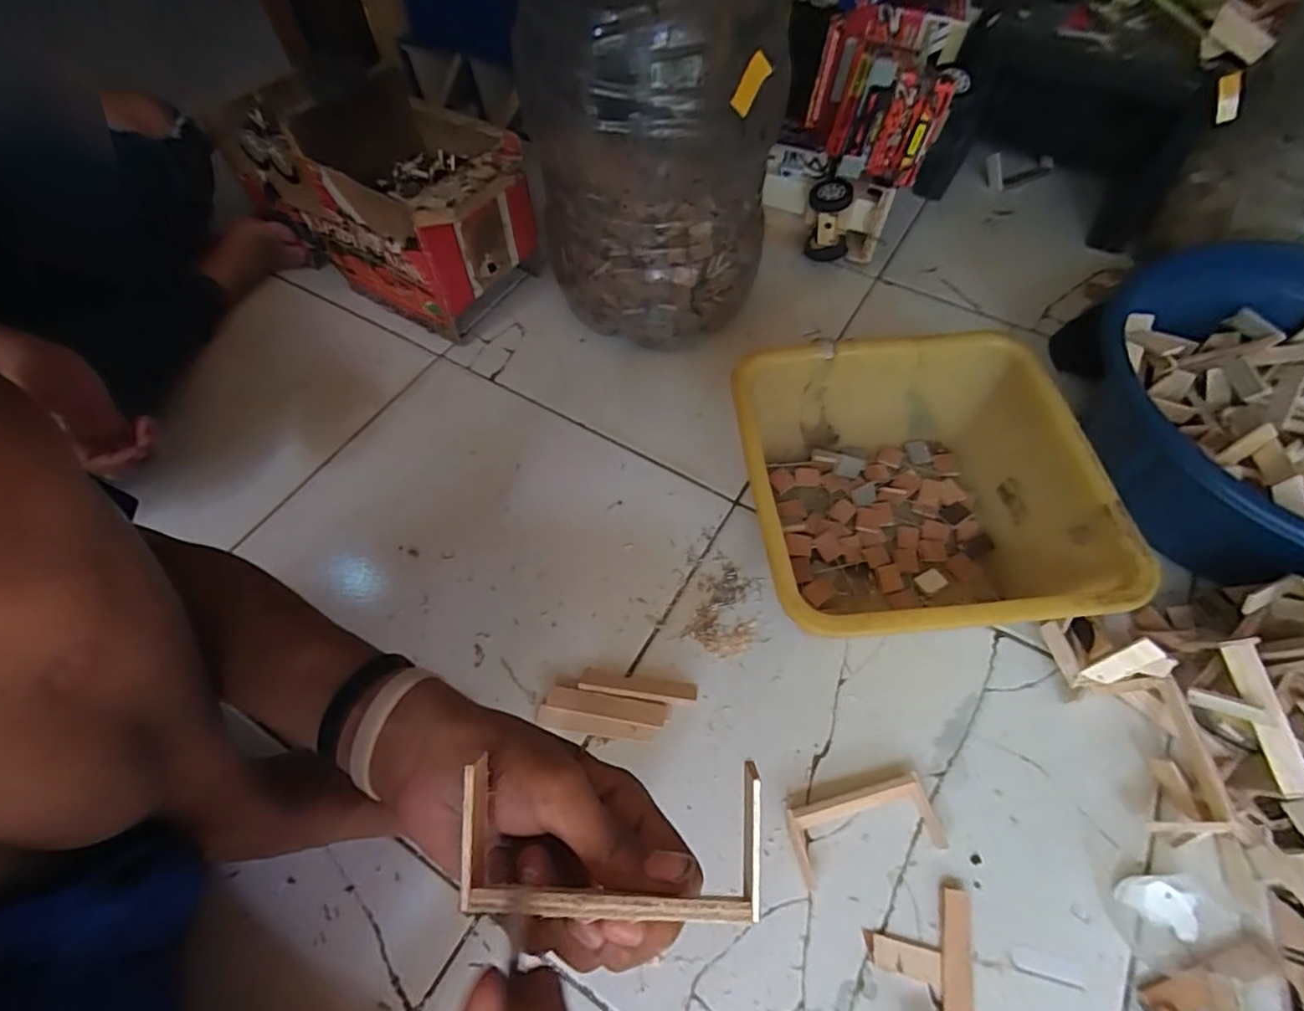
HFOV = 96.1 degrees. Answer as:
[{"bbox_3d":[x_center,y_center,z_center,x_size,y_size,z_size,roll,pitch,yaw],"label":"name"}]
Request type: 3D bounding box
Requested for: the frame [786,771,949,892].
[{"bbox_3d":[0.157,0.240,0.436,0.107,0.020,0.050,-13,60,-6],"label":"frame"}]

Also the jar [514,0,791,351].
[{"bbox_3d":[-0.002,-0.310,0.587,0.178,0.330,0.188,-37,65,-19],"label":"jar"}]

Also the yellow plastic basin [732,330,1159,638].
[{"bbox_3d":[0.219,-0.011,0.519,0.274,0.131,0.274,-1,61,2],"label":"yellow plastic basin"}]

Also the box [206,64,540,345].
[{"bbox_3d":[-0.310,-0.363,0.706,0.356,0.179,0.168,28,64,17],"label":"box"}]

